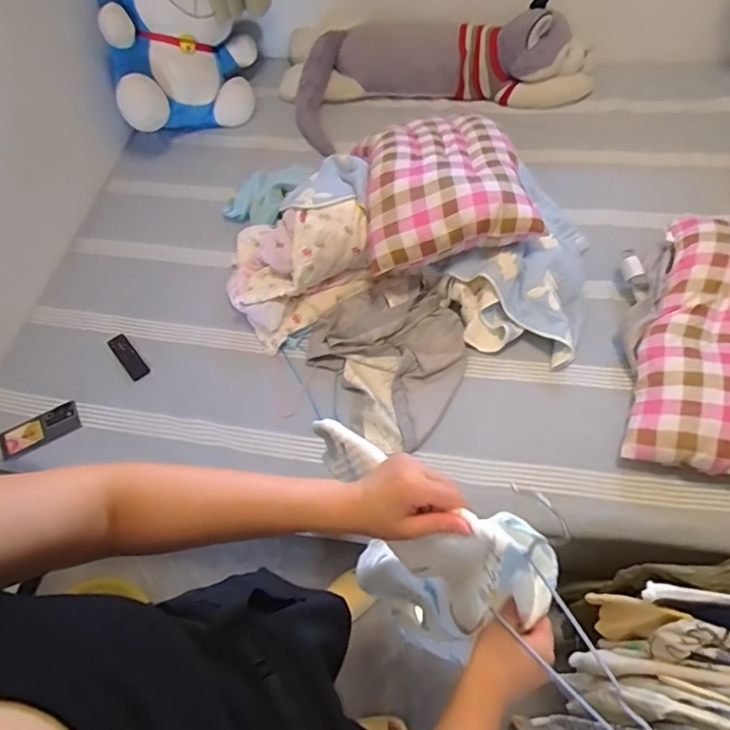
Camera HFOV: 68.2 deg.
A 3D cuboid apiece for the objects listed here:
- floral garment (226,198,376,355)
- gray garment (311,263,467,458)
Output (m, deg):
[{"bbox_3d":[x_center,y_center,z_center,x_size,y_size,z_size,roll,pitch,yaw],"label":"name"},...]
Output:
[{"bbox_3d":[-0.179,-0.261,1.270,0.328,0.197,0.300,-35,61,-16],"label":"floral garment"},{"bbox_3d":[0.065,-0.037,1.198,0.358,0.095,0.382,37,68,24],"label":"gray garment"}]

